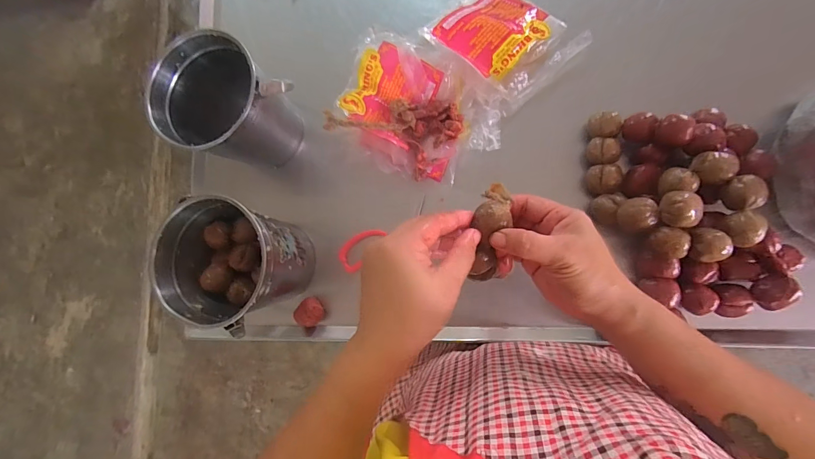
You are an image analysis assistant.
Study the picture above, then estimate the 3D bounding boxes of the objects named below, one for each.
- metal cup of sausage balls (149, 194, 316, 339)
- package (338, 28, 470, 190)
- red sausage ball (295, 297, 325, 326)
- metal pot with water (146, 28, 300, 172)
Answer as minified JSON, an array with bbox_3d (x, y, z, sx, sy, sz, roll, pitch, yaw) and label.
[{"bbox_3d":[-0.198,0.039,0.414,0.129,0.122,0.122,-1,84,11],"label":"metal cup of sausage balls"},{"bbox_3d":[-0.002,-0.155,0.437,0.164,0.053,0.152,22,89,12],"label":"package"},{"bbox_3d":[-0.125,0.108,0.466,0.033,0.040,0.034,-1,84,11],"label":"red sausage ball"},{"bbox_3d":[-0.216,-0.146,0.440,0.125,0.139,0.125,-1,84,11],"label":"metal pot with water"}]

